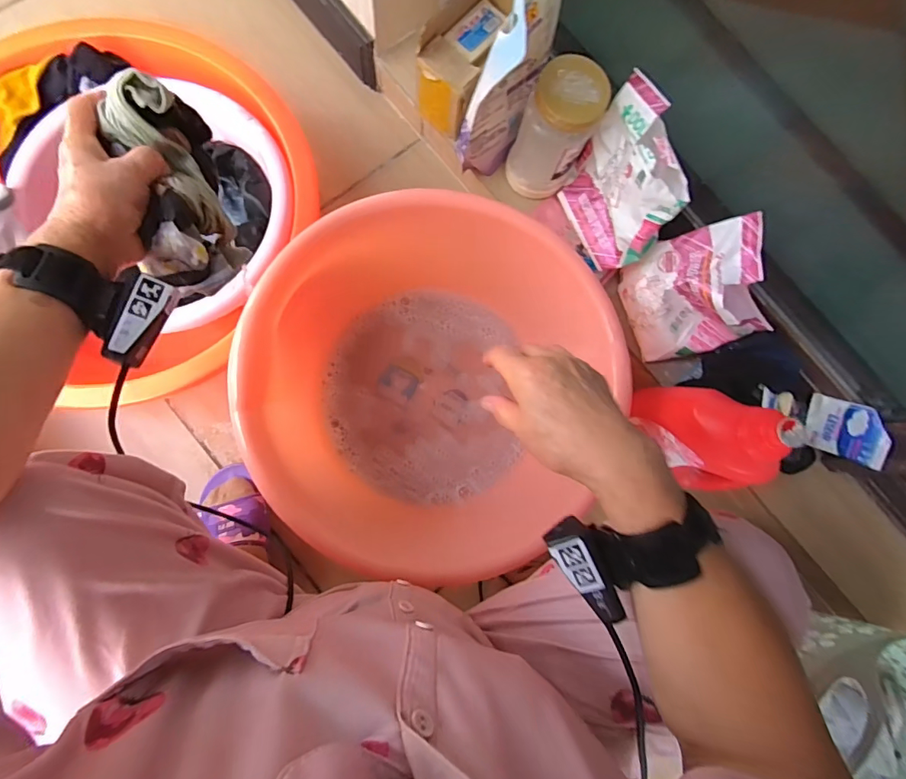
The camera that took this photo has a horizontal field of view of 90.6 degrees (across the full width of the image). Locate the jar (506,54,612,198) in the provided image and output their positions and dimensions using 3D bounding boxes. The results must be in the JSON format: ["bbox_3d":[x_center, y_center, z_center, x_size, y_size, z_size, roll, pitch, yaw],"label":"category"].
[{"bbox_3d":[0.146,-0.363,0.637,0.092,0.166,0.093,1,82,-6],"label":"jar"}]

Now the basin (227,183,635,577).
[{"bbox_3d":[-0.029,-0.003,0.642,0.470,0.183,0.471,1,82,-6],"label":"basin"}]

